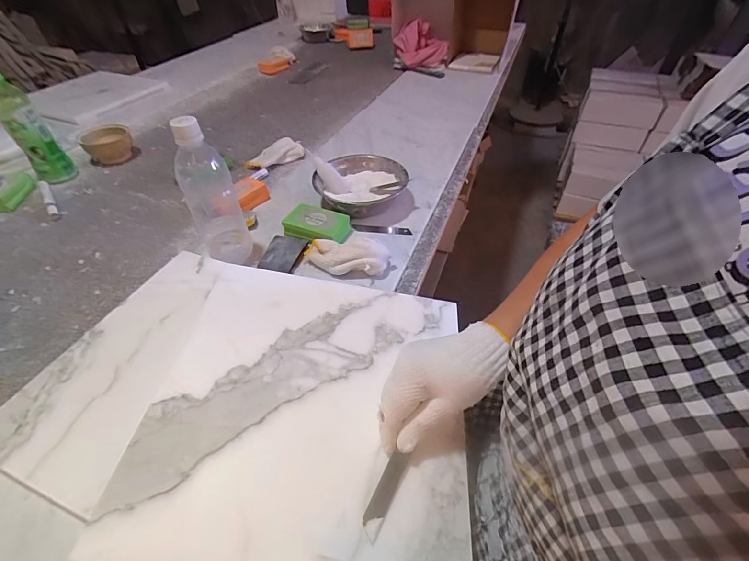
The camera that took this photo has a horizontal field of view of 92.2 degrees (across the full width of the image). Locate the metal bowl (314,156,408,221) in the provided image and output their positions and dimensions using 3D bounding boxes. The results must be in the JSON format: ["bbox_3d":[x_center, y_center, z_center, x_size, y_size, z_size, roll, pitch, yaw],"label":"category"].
[{"bbox_3d":[-0.027,-0.168,0.653,0.153,0.053,0.153,-1,47,1],"label":"metal bowl"}]

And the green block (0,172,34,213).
[{"bbox_3d":[-0.711,-0.171,0.690,0.076,0.036,0.109,-10,47,-8],"label":"green block"}]

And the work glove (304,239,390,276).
[{"bbox_3d":[-0.041,-0.037,0.526,0.122,0.044,0.053,4,47,5],"label":"work glove"}]

